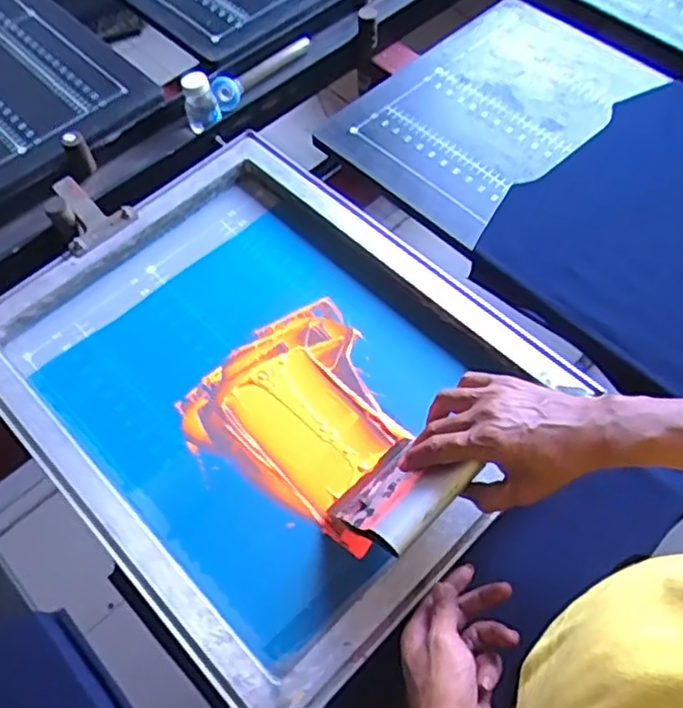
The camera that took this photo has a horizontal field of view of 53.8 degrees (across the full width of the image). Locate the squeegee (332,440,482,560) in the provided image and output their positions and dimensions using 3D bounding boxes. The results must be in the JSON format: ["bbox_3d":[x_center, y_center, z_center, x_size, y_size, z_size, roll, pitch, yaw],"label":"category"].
[{"bbox_3d":[0.043,0.111,0.552,0.094,0.130,0.021,-42,104,-15],"label":"squeegee"}]

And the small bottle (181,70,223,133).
[{"bbox_3d":[-0.174,-0.313,0.831,0.044,0.060,0.041,-13,61,-6],"label":"small bottle"}]

